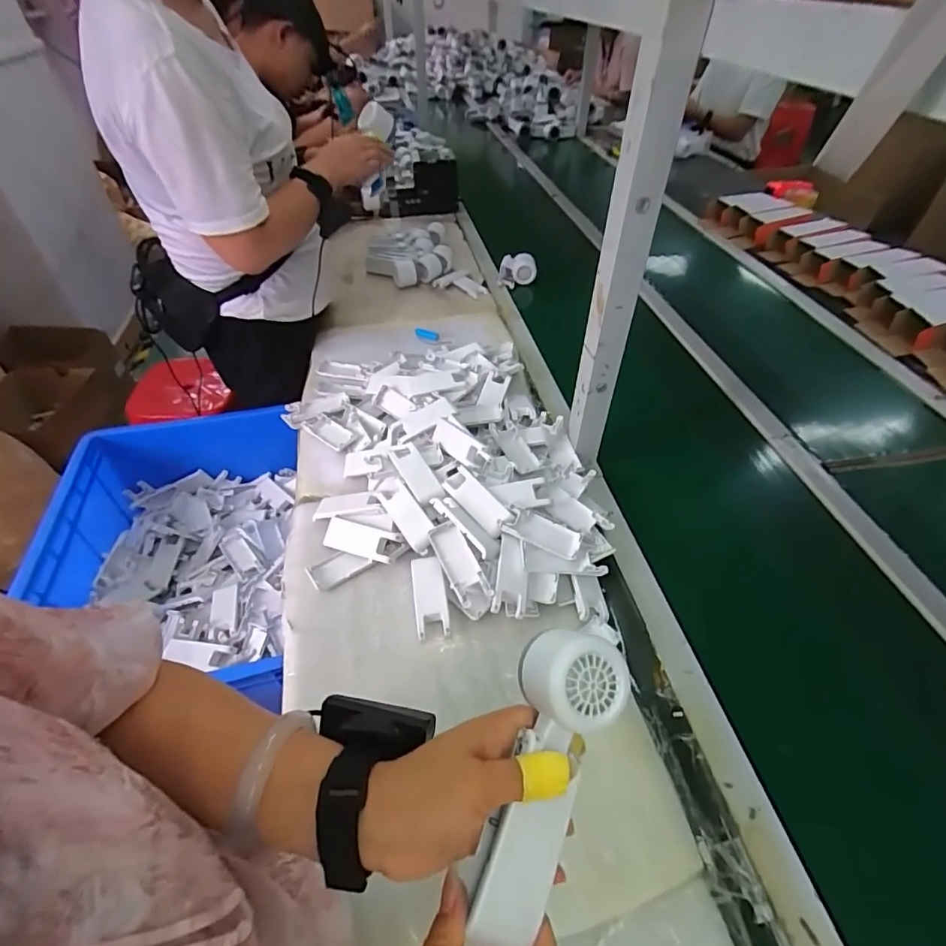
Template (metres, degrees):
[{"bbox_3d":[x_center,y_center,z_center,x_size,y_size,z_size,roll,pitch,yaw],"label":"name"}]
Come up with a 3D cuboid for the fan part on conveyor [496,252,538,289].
[{"bbox_3d":[0.106,-0.483,1.176,0.086,0.070,0.042,3,45,1],"label":"fan part on conveyor"}]

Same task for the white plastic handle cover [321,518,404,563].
[{"bbox_3d":[-0.143,0.086,0.633,0.103,0.012,0.041,15,73,18],"label":"white plastic handle cover"}]

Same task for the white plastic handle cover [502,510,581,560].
[{"bbox_3d":[0.086,0.075,0.608,0.093,0.013,0.039,20,46,-1],"label":"white plastic handle cover"}]

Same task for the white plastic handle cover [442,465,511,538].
[{"bbox_3d":[0.004,0.034,0.632,0.039,0.011,0.101,-42,63,-7],"label":"white plastic handle cover"}]

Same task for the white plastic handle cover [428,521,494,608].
[{"bbox_3d":[-0.018,0.107,0.586,0.036,0.021,0.102,-20,61,-20],"label":"white plastic handle cover"}]

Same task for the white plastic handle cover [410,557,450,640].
[{"bbox_3d":[-0.052,0.147,0.591,0.041,0.009,0.095,-14,58,8],"label":"white plastic handle cover"}]

